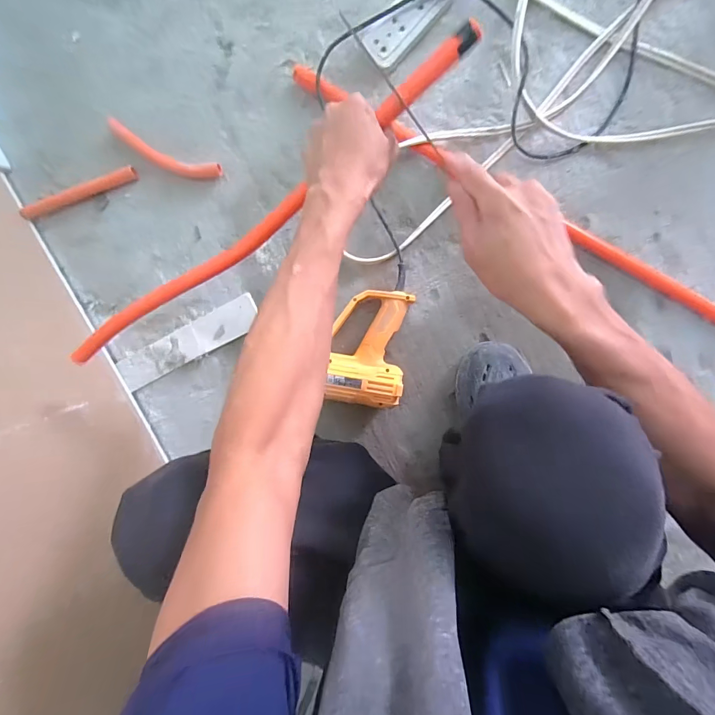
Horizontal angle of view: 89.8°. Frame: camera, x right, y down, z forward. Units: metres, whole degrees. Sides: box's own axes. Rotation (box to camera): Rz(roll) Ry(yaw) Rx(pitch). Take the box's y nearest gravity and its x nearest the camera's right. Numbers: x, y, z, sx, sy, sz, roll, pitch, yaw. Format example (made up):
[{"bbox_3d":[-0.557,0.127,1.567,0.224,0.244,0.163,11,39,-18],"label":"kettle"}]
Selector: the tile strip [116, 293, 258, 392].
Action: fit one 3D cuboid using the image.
[{"bbox_3d":[-0.312,-0.025,0.659,0.288,0.012,0.062,-26,94,9],"label":"tile strip"}]

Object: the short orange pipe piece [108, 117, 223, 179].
[{"bbox_3d":[-0.335,-0.350,0.619,0.208,0.037,0.043,25,99,3],"label":"short orange pipe piece"}]

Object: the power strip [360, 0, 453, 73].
[{"bbox_3d":[0.078,-0.512,0.537,0.148,0.028,0.068,-42,91,9],"label":"power strip"}]

